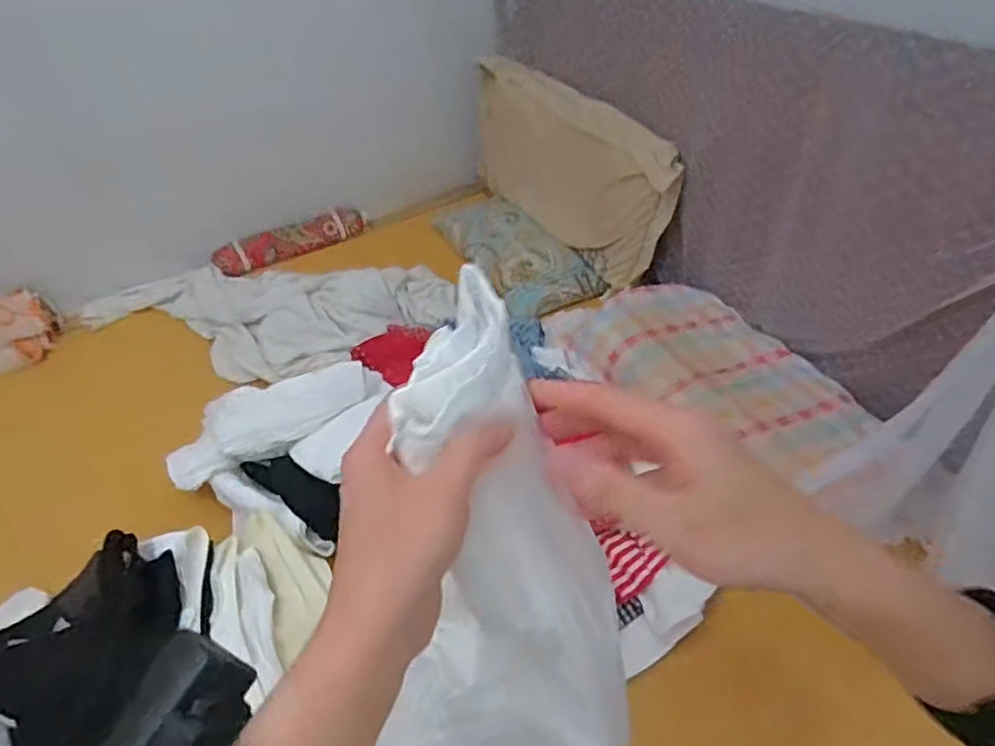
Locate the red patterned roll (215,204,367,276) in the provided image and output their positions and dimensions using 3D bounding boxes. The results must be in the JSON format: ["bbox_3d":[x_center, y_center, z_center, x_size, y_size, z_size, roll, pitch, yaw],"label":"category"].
[{"bbox_3d":[-0.544,-0.360,1.737,0.425,0.076,0.073,-29,46,-26],"label":"red patterned roll"}]

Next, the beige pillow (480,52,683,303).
[{"bbox_3d":[0.173,-0.482,1.558,0.127,0.349,0.678,-23,44,-21],"label":"beige pillow"}]

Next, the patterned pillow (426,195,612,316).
[{"bbox_3d":[0.046,-0.313,1.642,0.246,0.077,0.496,-20,43,-18],"label":"patterned pillow"}]

